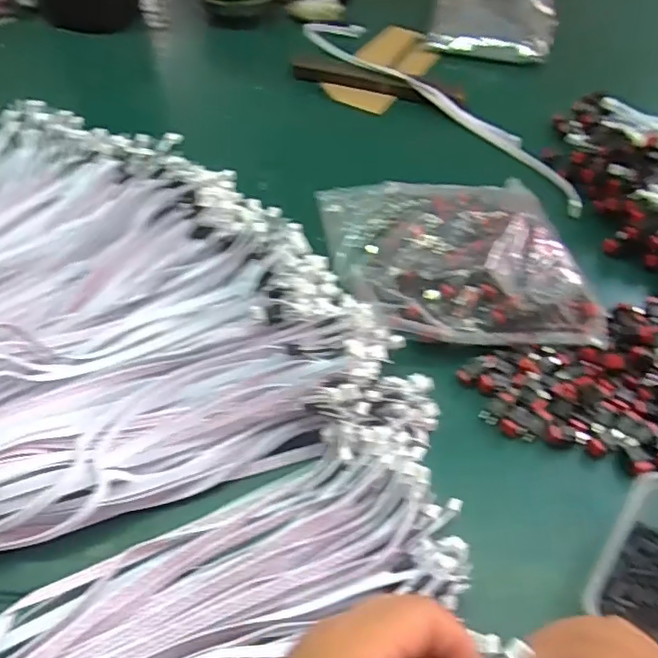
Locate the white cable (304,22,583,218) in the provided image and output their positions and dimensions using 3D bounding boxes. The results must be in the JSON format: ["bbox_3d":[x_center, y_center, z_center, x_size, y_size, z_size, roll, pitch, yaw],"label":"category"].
[{"bbox_3d":[0.123,-0.259,0.660,0.056,0.023,0.419,-33,60,-25],"label":"white cable"}]

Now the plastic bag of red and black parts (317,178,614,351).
[{"bbox_3d":[0.101,-0.066,0.484,0.190,0.049,0.180,-5,52,-6],"label":"plastic bag of red and black parts"}]

